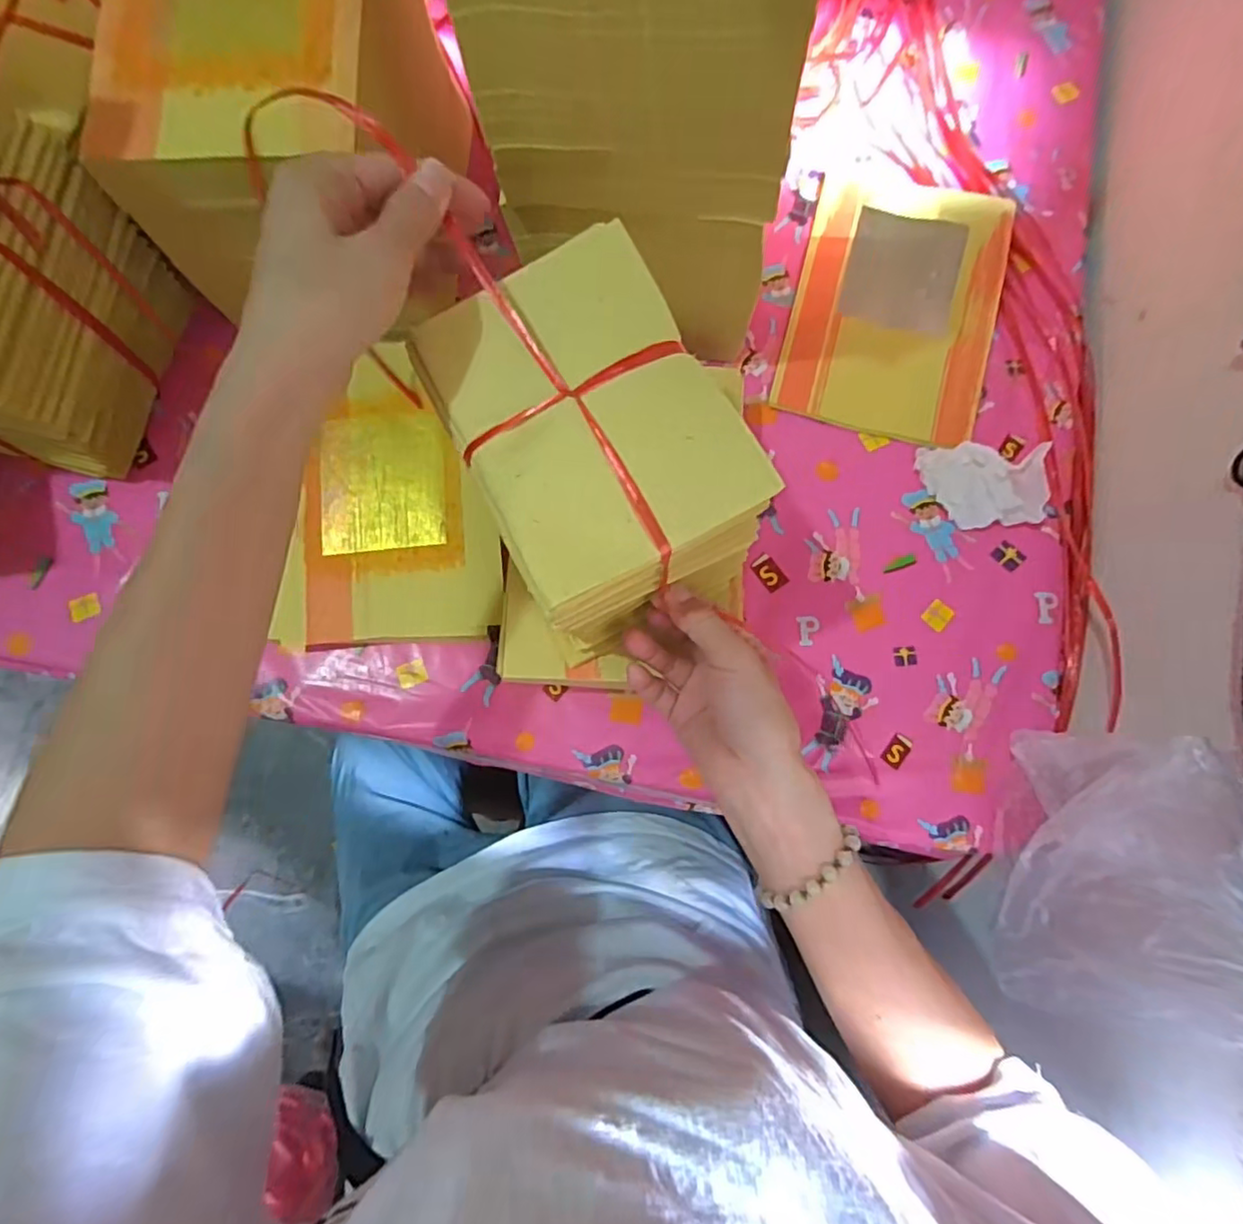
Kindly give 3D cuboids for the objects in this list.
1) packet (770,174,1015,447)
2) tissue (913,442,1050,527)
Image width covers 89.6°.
[{"bbox_3d":[0.227,-0.254,0.519,0.161,0.015,0.228,15,80,2],"label":"packet"},{"bbox_3d":[0.280,-0.097,0.480,0.093,0.025,0.063,-1,79,-1],"label":"tissue"}]

